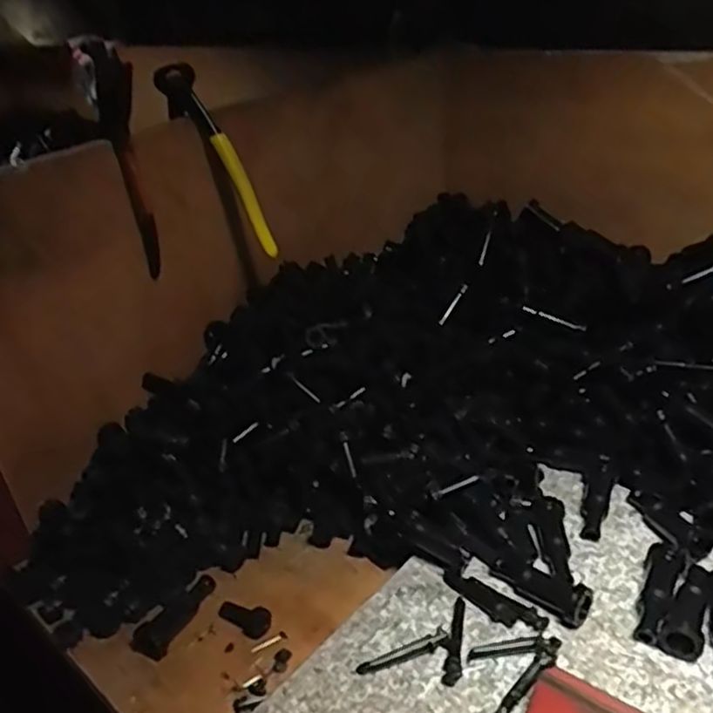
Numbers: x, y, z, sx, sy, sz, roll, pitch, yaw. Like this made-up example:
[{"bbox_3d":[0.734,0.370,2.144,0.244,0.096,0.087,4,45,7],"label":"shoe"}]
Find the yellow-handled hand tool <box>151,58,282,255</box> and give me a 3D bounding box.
[{"bbox_3d":[-0.106,-0.152,0.554,0.025,0.160,0.030,-21,25,20],"label":"yellow-handled hand tool"}]

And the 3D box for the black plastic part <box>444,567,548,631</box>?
[{"bbox_3d":[0.088,0.157,0.452,0.021,0.009,0.071,-28,36,-32],"label":"black plastic part"}]

